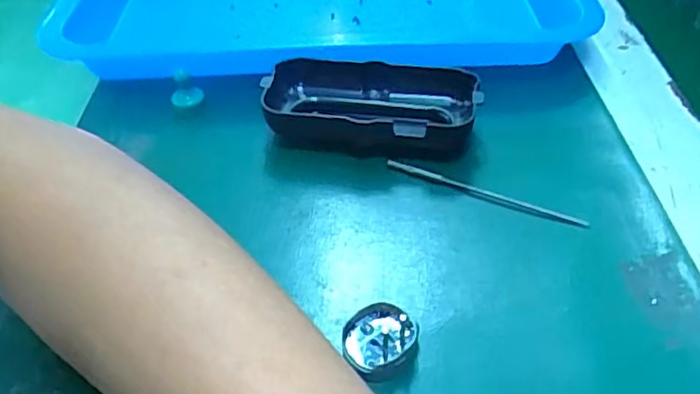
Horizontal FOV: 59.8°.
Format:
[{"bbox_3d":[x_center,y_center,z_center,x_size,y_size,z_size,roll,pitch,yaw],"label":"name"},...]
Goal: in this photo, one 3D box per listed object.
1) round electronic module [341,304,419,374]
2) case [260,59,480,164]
[{"bbox_3d":[0.011,0.055,0.229,0.026,0.011,0.028,-1,44,1],"label":"round electronic module"},{"bbox_3d":[0.010,-0.048,0.324,0.109,0.026,0.055,7,45,10],"label":"case"}]

